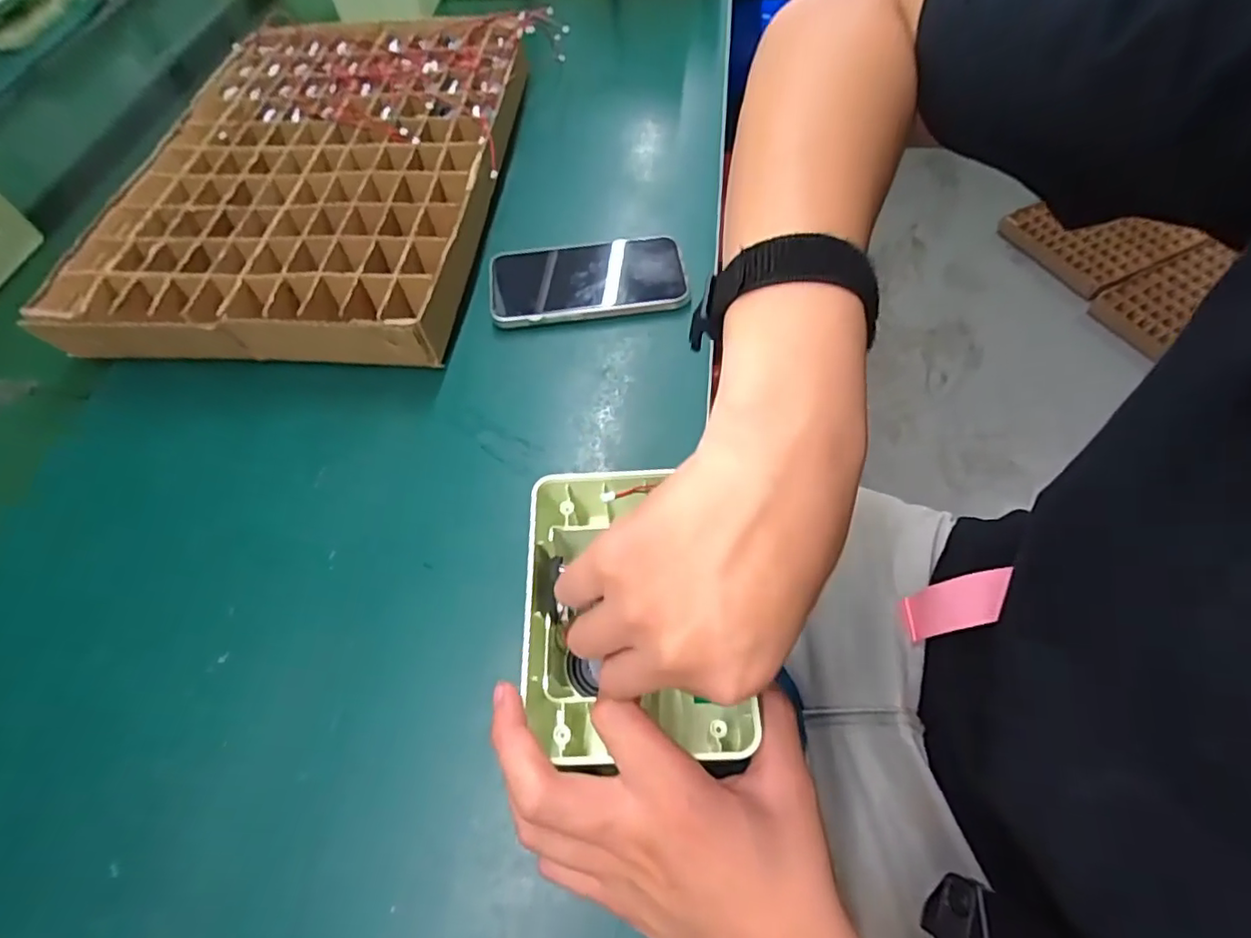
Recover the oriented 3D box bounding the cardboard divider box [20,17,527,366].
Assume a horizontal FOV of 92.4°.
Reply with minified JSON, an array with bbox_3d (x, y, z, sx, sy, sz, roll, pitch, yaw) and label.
[{"bbox_3d":[-0.253,-0.262,0.519,0.308,0.046,0.421,3,59,4],"label":"cardboard divider box"}]

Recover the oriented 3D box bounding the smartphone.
[{"bbox_3d":[-0.029,-0.144,0.460,0.144,0.016,0.077,-5,59,-1],"label":"smartphone"}]

